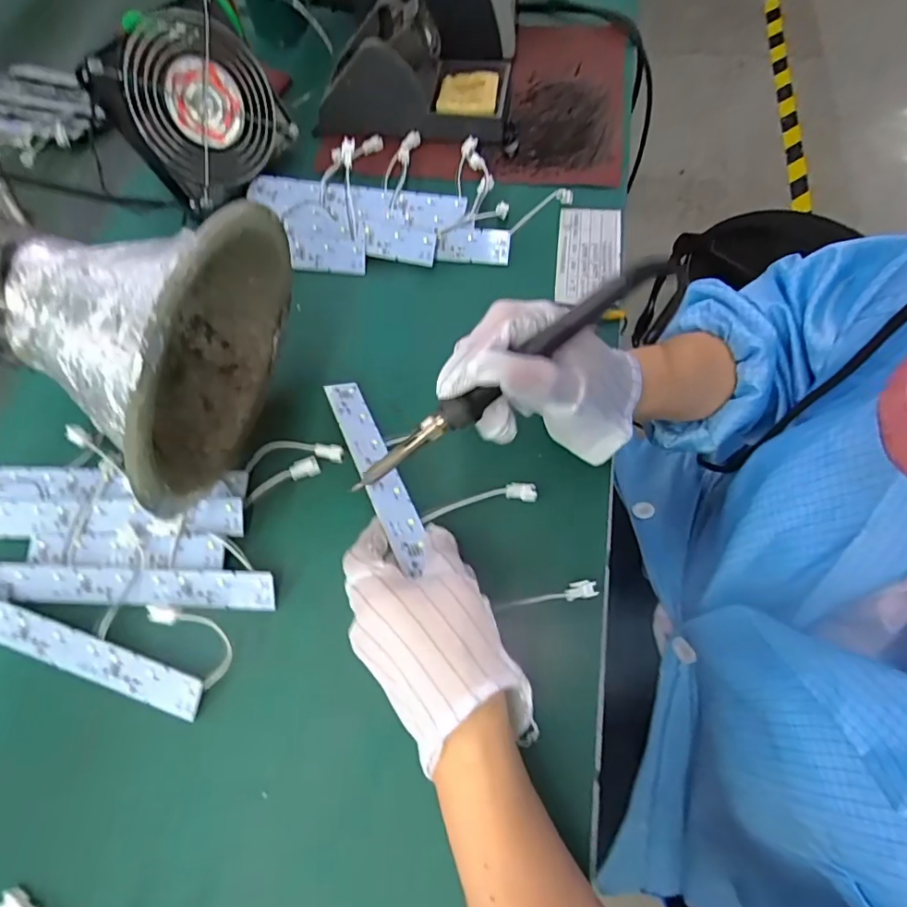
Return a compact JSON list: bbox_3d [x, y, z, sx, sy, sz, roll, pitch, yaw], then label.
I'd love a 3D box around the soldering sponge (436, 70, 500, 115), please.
[{"bbox_3d":[0.014,-0.336,0.488,0.054,0.006,0.056,4,70,4],"label":"soldering sponge"}]

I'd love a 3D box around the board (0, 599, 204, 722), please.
[{"bbox_3d":[-0.243,0.116,0.322,0.196,0.004,0.026,17,87,8],"label":"board"}]

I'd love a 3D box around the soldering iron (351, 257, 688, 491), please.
[{"bbox_3d":[0.028,-0.042,0.274,0.199,0.015,0.018,-37,71,7],"label":"soldering iron"}]

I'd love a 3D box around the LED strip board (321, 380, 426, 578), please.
[{"bbox_3d":[-0.051,0.009,0.347,0.023,0.010,0.149,-23,61,-9],"label":"LED strip board"}]

